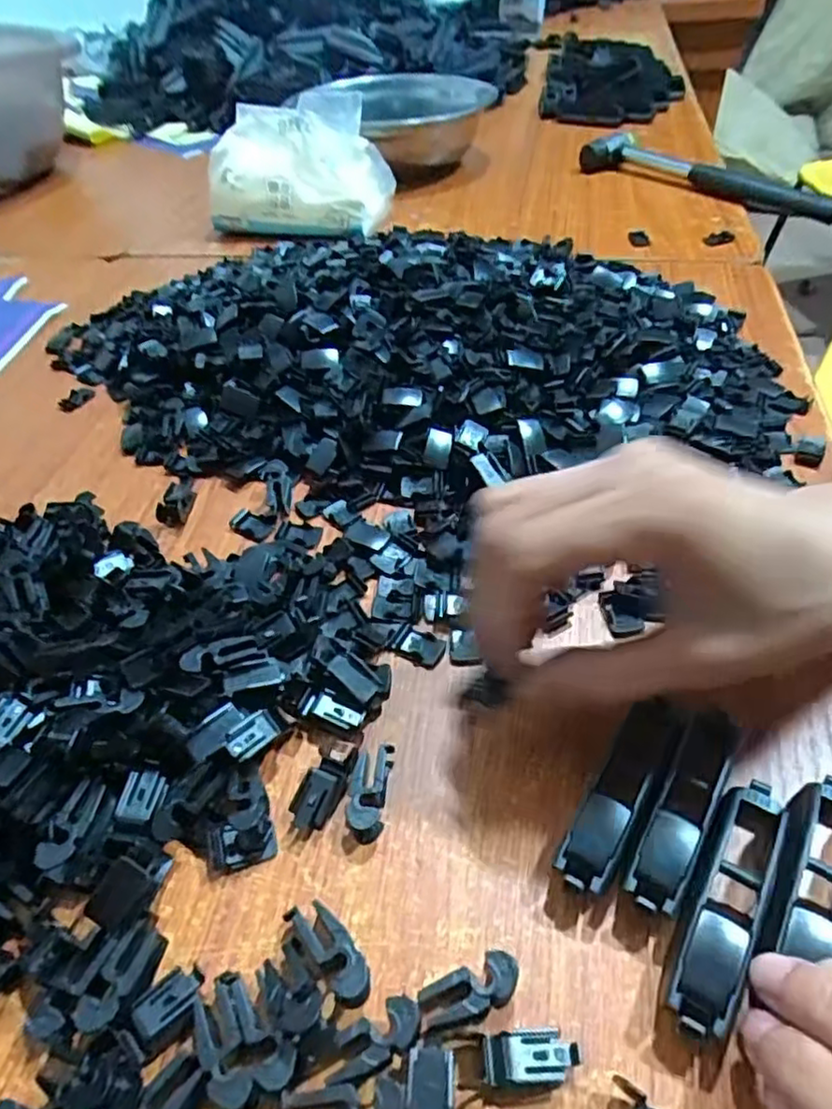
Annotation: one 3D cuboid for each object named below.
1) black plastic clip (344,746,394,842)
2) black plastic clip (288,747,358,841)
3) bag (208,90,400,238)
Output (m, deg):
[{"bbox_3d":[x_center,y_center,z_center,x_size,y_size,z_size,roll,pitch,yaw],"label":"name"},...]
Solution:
[{"bbox_3d":[-0.015,0.076,0.215,0.011,0.012,0.031,2,47,9],"label":"black plastic clip"},{"bbox_3d":[-0.030,0.076,0.218,0.014,0.008,0.030,13,50,18],"label":"black plastic clip"},{"bbox_3d":[-0.095,-0.309,0.537,0.137,0.077,0.070,8,48,14],"label":"bag"}]

